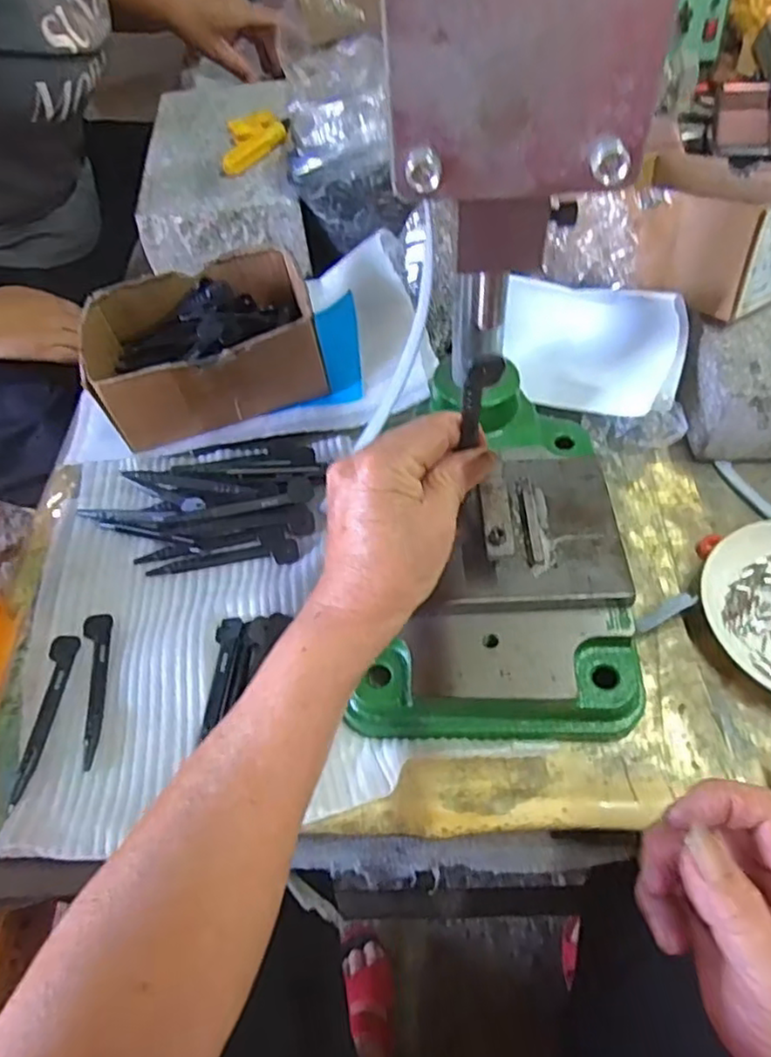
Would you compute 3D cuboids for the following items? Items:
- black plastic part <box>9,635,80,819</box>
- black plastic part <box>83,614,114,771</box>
[{"bbox_3d":[-0.193,0.106,0.375,0.016,0.006,0.100,-5,54,0],"label":"black plastic part"},{"bbox_3d":[-0.170,0.091,0.385,0.016,0.004,0.097,-11,54,-4],"label":"black plastic part"}]

